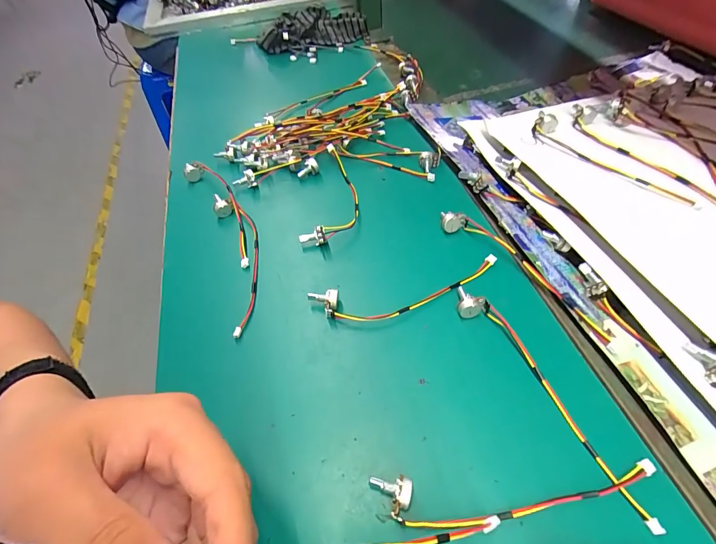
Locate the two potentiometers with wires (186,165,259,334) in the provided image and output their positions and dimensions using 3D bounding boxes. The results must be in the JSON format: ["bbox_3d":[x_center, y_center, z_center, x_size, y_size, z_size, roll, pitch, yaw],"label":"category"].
[{"bbox_3d":[-0.122,-0.040,0.344,0.046,0.021,0.221,-23,55,-13],"label":"two potentiometers with wires"}]

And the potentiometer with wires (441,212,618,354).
[{"bbox_3d":[0.134,-0.002,0.296,0.024,0.013,0.165,-33,58,-19],"label":"potentiometer with wires"}]

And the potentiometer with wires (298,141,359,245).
[{"bbox_3d":[-0.021,-0.078,0.362,0.047,0.023,0.128,5,54,8],"label":"potentiometer with wires"}]

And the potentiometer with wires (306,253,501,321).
[{"bbox_3d":[0.043,0.017,0.291,0.159,0.018,0.035,-13,53,-6],"label":"potentiometer with wires"}]

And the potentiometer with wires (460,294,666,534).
[{"bbox_3d":[0.125,0.074,0.242,0.022,0.015,0.175,-27,56,-15],"label":"potentiometer with wires"}]

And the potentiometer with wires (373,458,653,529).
[{"bbox_3d":[0.091,0.126,0.204,0.164,0.021,0.024,-5,53,1],"label":"potentiometer with wires"}]

